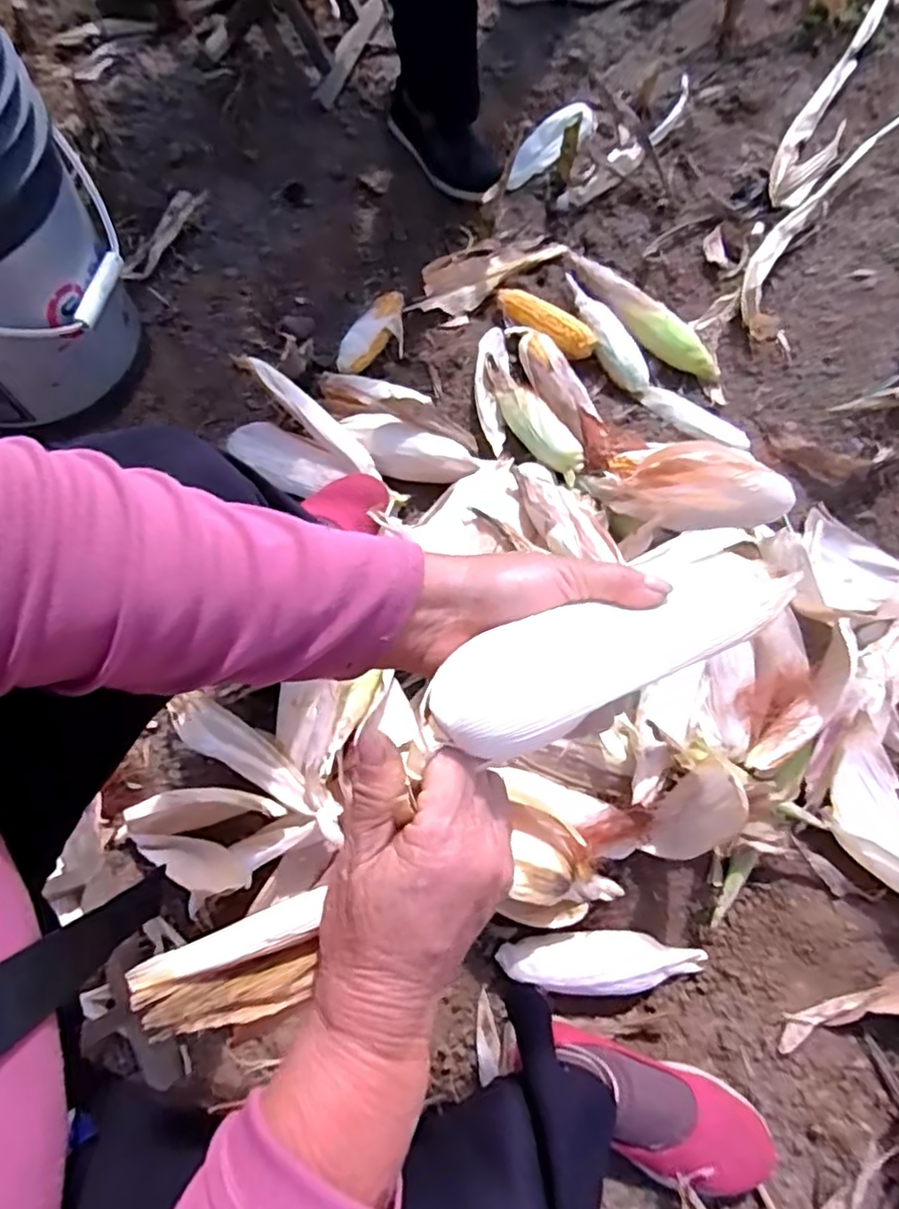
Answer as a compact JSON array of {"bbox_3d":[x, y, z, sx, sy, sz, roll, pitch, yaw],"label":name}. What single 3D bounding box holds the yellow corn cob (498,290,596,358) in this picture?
[{"bbox_3d":[0.135,-0.406,0.952,0.168,0.046,0.053,38,76,10],"label":"yellow corn cob"}]

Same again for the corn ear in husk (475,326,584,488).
[{"bbox_3d":[0.084,-0.262,0.884,0.096,0.073,0.270,-22,72,-9],"label":"corn ear in husk"}]

